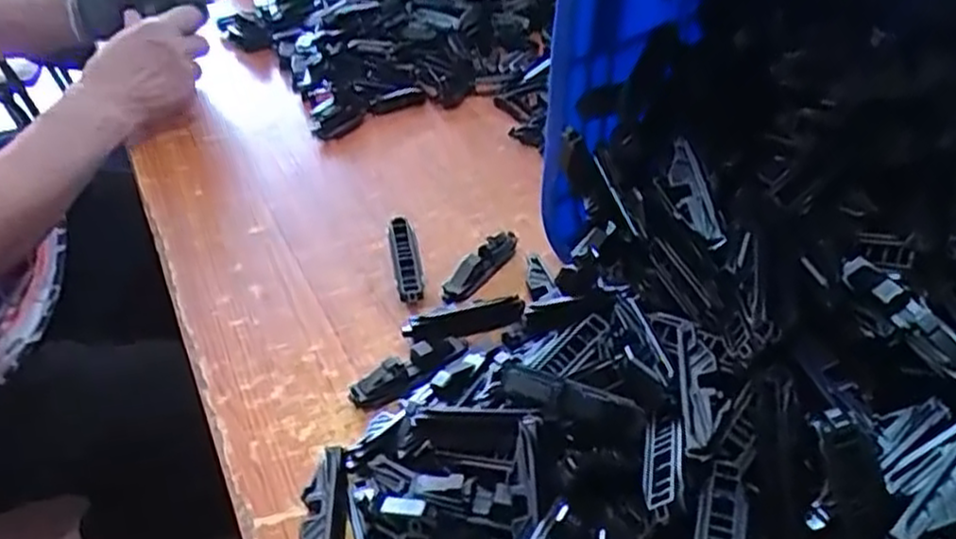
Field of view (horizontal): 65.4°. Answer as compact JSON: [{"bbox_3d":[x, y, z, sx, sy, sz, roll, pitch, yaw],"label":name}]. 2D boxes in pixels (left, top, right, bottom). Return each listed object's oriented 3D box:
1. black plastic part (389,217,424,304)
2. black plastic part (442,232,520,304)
[{"bbox_3d":[-0.050,-0.007,0.530,0.019,0.014,0.073,-8,53,-7],"label":"black plastic part"},{"bbox_3d":[0.002,-0.003,0.538,0.014,0.019,0.081,23,45,27],"label":"black plastic part"}]

